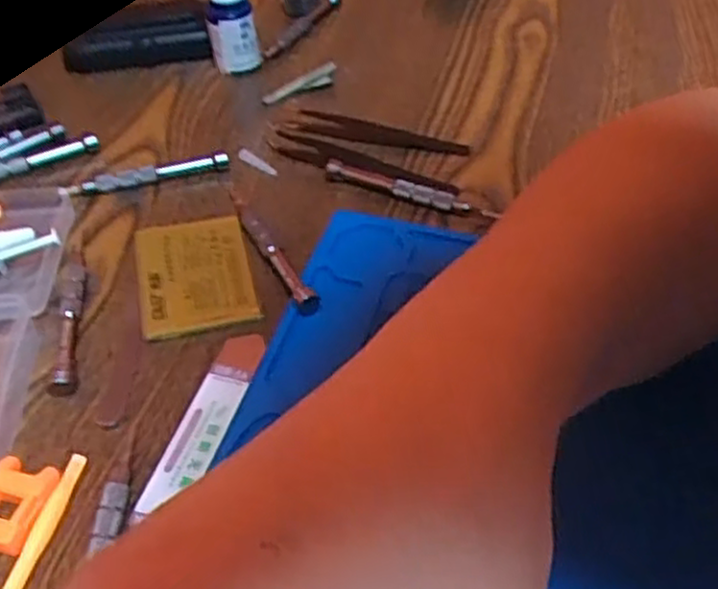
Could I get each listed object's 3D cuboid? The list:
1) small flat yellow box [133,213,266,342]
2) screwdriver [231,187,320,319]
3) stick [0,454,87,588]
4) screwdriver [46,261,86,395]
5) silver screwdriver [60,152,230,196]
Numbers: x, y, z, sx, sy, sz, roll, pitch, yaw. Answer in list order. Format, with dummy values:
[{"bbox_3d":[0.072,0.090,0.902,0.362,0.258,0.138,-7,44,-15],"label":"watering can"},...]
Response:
[{"bbox_3d":[-0.083,-0.011,0.388,0.055,0.005,0.076,-12,49,-9],"label":"small flat yellow box"},{"bbox_3d":[-0.046,-0.024,0.394,0.010,0.013,0.096,-24,52,-19],"label":"screwdriver"},{"bbox_3d":[-0.124,0.098,0.290,0.009,0.009,0.084,7,49,8],"label":"stick"},{"bbox_3d":[-0.138,0.012,0.365,0.014,0.010,0.080,-8,48,-6],"label":"screwdriver"},{"bbox_3d":[-0.120,-0.066,0.435,0.092,0.014,0.010,-16,50,-12],"label":"silver screwdriver"}]

